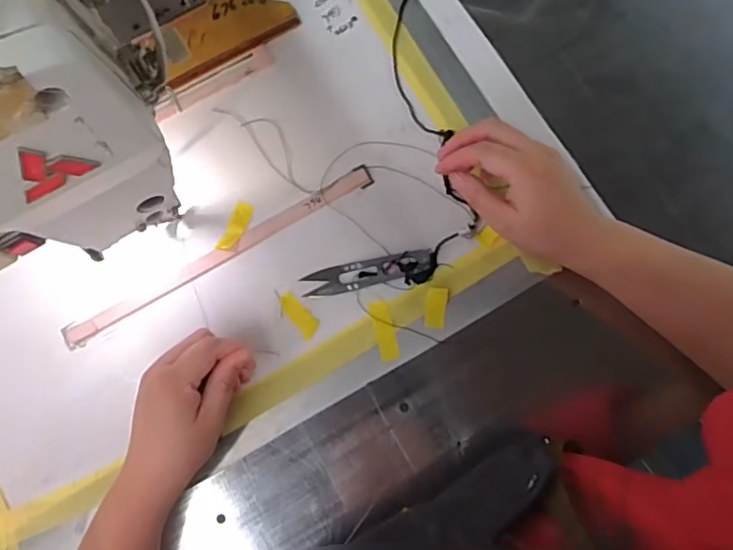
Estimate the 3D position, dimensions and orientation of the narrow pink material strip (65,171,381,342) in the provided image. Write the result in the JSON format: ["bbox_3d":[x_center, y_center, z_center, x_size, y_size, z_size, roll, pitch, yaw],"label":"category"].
[{"bbox_3d":[-0.117,-0.018,0.466,0.270,0.005,0.015,-30,79,-5],"label":"narrow pink material strip"}]

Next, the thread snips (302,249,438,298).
[{"bbox_3d":[0.003,-0.001,0.458,0.105,0.011,0.024,-9,78,-1],"label":"thread snips"}]

